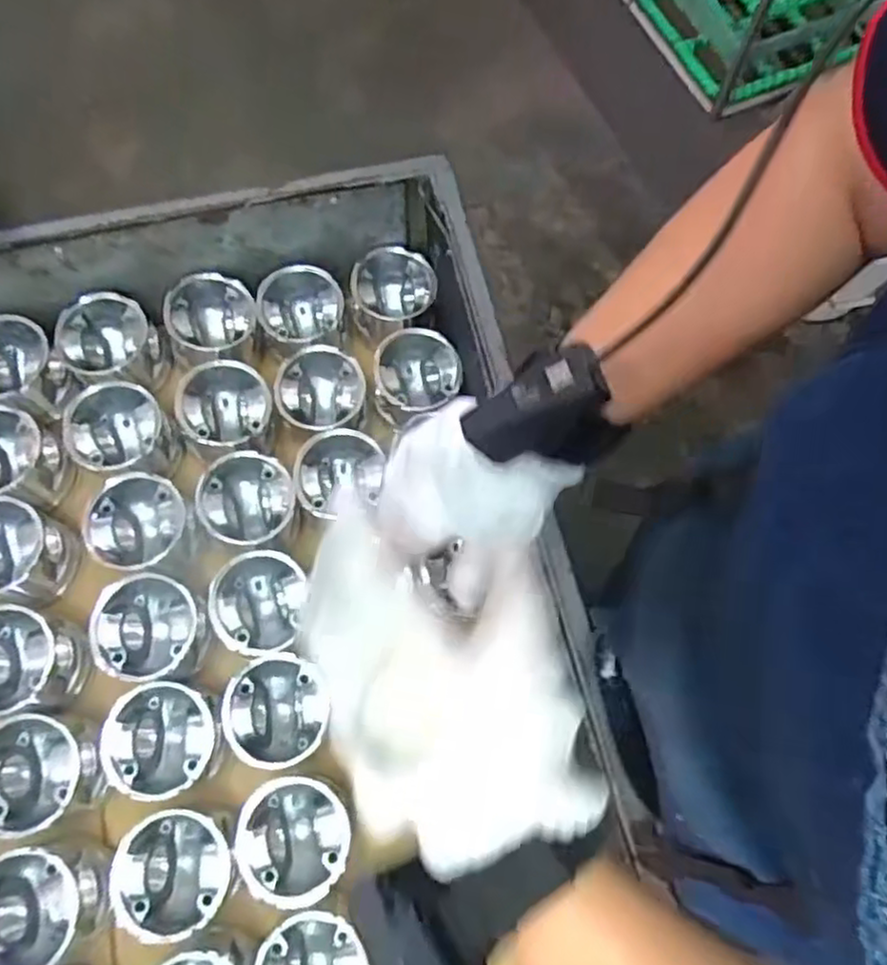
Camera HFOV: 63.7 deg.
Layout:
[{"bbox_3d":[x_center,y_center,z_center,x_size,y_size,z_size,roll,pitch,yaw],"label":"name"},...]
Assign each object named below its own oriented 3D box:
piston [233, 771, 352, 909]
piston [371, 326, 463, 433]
[{"bbox_3d":[-0.126,0.303,0.615,0.090,0.064,0.094,1,70,-2],"label":"piston"},{"bbox_3d":[-0.032,-0.114,0.763,0.089,0.055,0.092,1,70,-2],"label":"piston"}]

